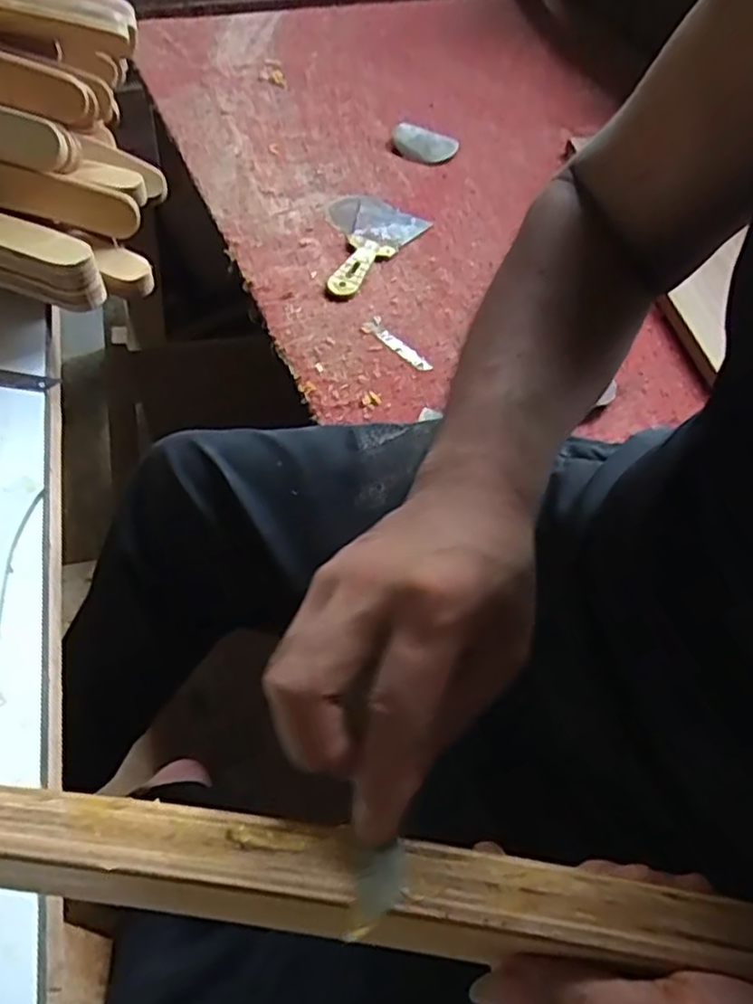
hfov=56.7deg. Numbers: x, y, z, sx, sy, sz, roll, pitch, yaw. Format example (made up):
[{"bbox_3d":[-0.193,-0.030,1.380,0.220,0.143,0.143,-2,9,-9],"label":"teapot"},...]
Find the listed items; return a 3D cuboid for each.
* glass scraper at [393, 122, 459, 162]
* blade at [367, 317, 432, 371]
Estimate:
[{"bbox_3d":[0.070,-0.529,1.027,0.090,0.022,0.062,27,57,14],"label":"glass scraper"},{"bbox_3d":[0.024,-0.173,0.768,0.018,0.004,0.092,-31,61,-24],"label":"blade"}]

